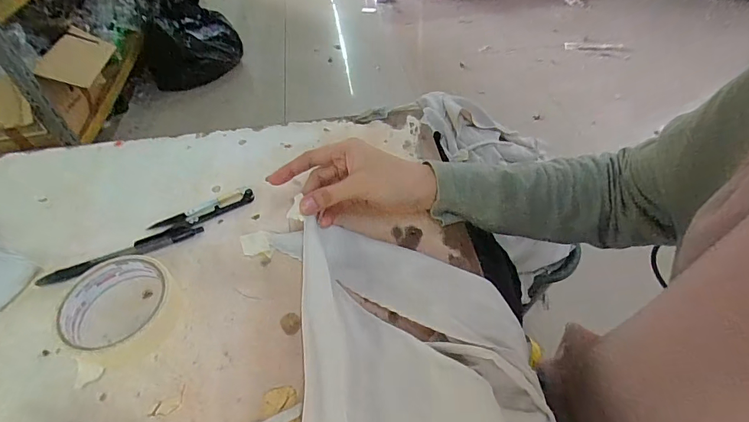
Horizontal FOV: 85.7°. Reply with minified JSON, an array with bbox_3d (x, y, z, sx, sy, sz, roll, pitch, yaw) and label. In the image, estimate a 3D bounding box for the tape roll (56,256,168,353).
[{"bbox_3d":[-0.210,0.076,0.328,0.079,0.025,0.074,-1,48,1],"label":"tape roll"}]

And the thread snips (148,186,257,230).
[{"bbox_3d":[-0.171,-0.001,0.406,0.098,0.009,0.023,-22,51,-17],"label":"thread snips"}]

